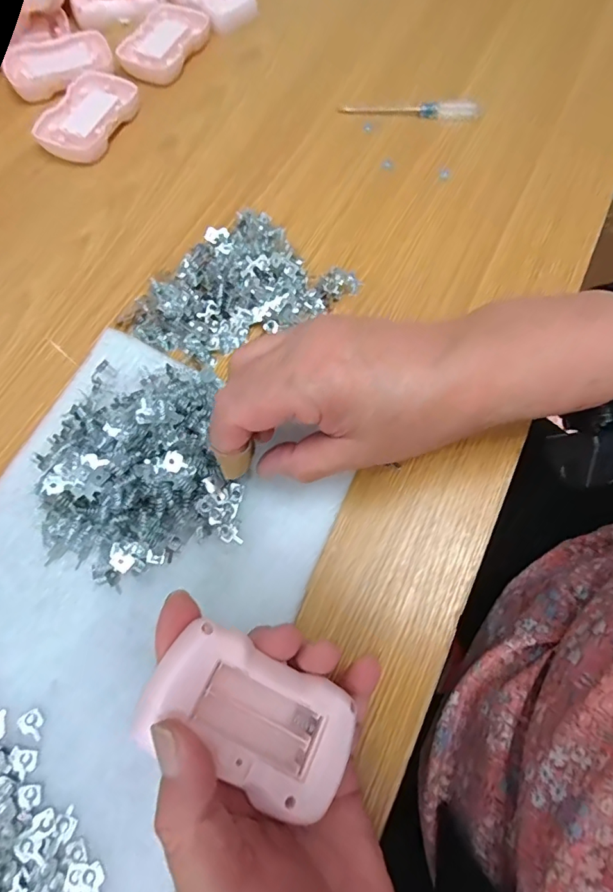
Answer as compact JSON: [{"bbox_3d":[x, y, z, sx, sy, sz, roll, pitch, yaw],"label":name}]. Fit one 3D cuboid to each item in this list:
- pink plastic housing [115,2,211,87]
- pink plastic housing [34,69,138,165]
[{"bbox_3d":[-0.129,-0.362,0.428,0.058,0.010,0.094,22,68,6],"label":"pink plastic housing"},{"bbox_3d":[-0.176,-0.271,0.392,0.057,0.011,0.091,20,68,5],"label":"pink plastic housing"}]

